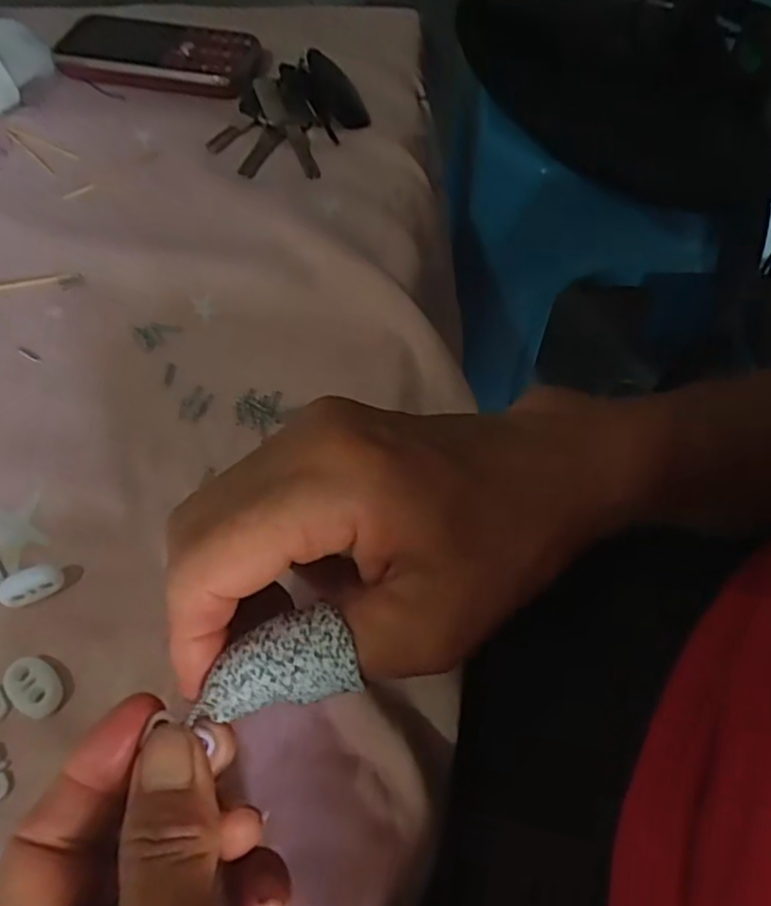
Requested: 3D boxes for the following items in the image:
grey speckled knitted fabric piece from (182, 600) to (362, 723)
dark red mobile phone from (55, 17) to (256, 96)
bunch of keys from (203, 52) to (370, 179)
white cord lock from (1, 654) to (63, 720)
[{"bbox_3d":[-0.029,0.055,0.189,0.042,0.012,0.022,-11,58,-6],"label":"grey speckled knitted fabric piece"},{"bbox_3d":[-0.138,-0.246,0.449,0.124,0.014,0.055,13,58,9],"label":"dark red mobile phone"},{"bbox_3d":[-0.052,-0.196,0.410,0.072,0.015,0.100,17,59,11],"label":"bunch of keys"},{"bbox_3d":[-0.119,0.079,0.245,0.021,0.005,0.015,32,63,20],"label":"white cord lock"}]

